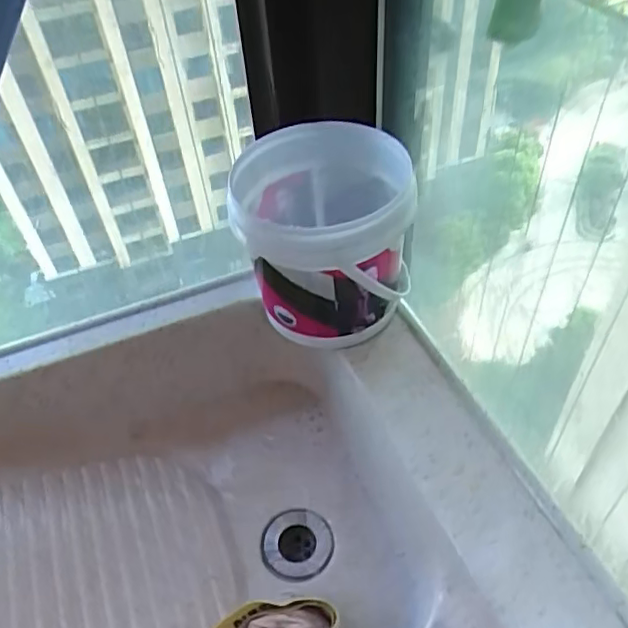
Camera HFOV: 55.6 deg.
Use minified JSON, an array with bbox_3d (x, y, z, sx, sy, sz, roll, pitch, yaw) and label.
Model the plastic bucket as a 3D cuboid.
[{"bbox_3d":[0.014,-0.061,0.516,0.135,0.146,0.131,-3,47,3],"label":"plastic bucket"}]

